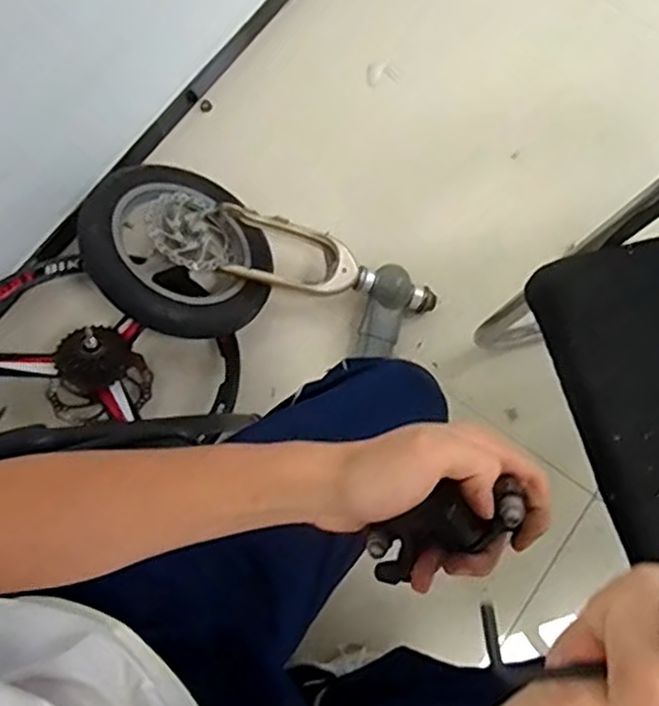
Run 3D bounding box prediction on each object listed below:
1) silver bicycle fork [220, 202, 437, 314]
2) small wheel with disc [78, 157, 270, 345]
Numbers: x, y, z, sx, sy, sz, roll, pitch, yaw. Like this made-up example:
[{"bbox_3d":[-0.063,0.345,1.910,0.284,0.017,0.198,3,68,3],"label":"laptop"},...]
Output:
[{"bbox_3d":[-0.004,-0.127,1.065,0.361,0.072,0.103,18,76,-8],"label":"silver bicycle fork"},{"bbox_3d":[-0.223,-0.159,1.043,0.290,0.091,0.278,38,63,-12],"label":"small wheel with disc"}]

